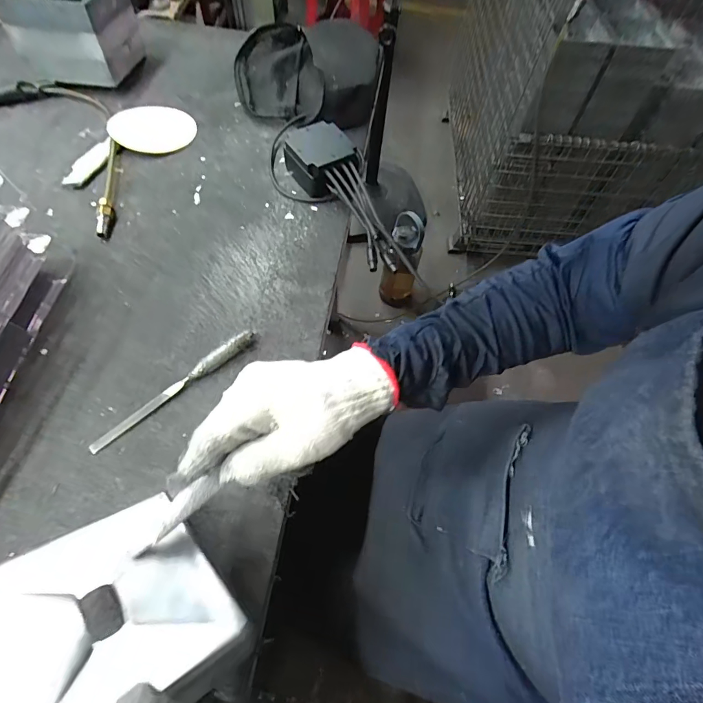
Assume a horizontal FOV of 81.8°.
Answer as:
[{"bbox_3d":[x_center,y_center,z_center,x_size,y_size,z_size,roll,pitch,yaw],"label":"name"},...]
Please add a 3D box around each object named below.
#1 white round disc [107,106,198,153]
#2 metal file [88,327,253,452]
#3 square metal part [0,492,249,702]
[{"bbox_3d":[-0.280,-0.323,0.579,0.111,0.017,0.111,1,60,-2],"label":"white round disc"},{"bbox_3d":[-0.164,0.034,0.384,0.173,0.019,0.015,-40,69,-22],"label":"metal file"},{"bbox_3d":[-0.149,0.161,0.244,0.127,0.020,0.131,-18,44,-39],"label":"square metal part"}]

